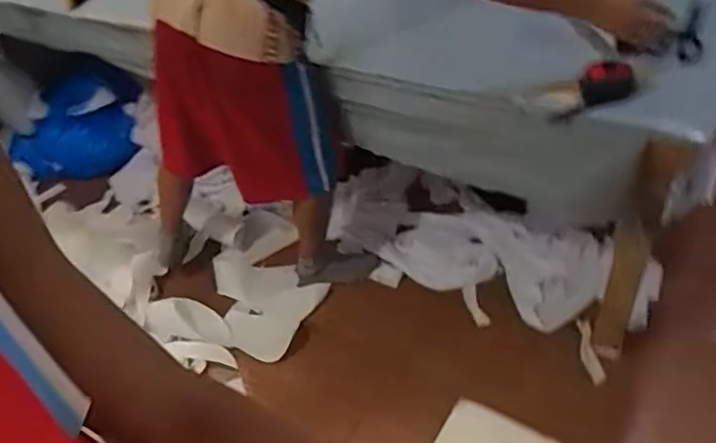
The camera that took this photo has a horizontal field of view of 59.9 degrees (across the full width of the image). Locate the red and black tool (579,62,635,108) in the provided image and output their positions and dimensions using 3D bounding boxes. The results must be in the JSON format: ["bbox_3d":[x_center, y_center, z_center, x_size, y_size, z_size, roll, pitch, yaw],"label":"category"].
[{"bbox_3d":[0.435,-0.239,1.082,0.087,0.068,0.048,12,47,20],"label":"red and black tool"}]

